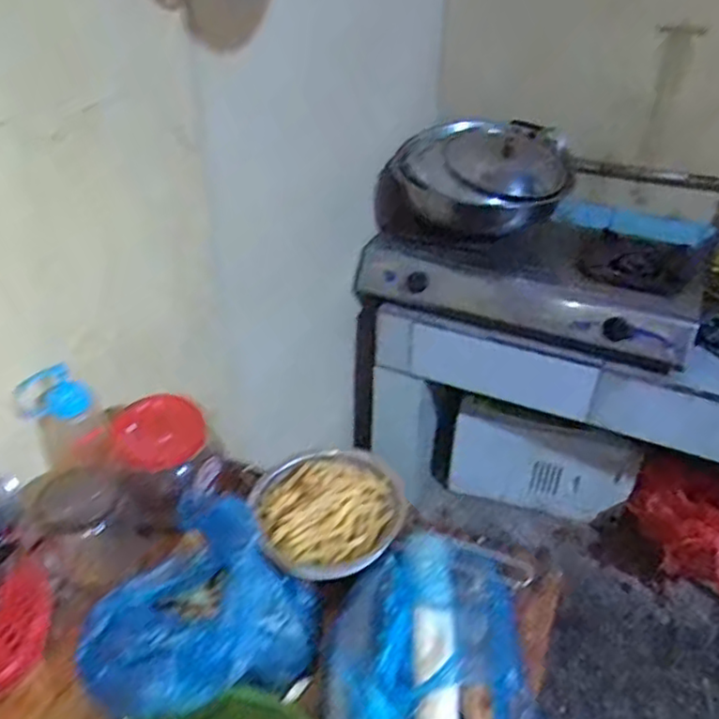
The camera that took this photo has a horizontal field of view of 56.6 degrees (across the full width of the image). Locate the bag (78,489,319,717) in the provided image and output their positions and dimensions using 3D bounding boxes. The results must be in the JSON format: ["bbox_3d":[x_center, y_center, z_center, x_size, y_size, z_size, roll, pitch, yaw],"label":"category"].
[{"bbox_3d":[-0.175,0.232,0.653,0.196,0.101,0.216,-20,42,-25],"label":"bag"}]

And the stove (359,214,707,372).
[{"bbox_3d":[0.393,-0.204,1.553,0.729,0.179,0.341,17,40,20],"label":"stove"}]

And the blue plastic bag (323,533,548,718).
[{"bbox_3d":[0.076,0.300,0.625,0.204,0.080,0.242,-26,44,-30],"label":"blue plastic bag"}]

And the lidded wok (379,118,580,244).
[{"bbox_3d":[0.277,-0.446,1.581,0.388,0.198,0.405,15,39,18],"label":"lidded wok"}]

